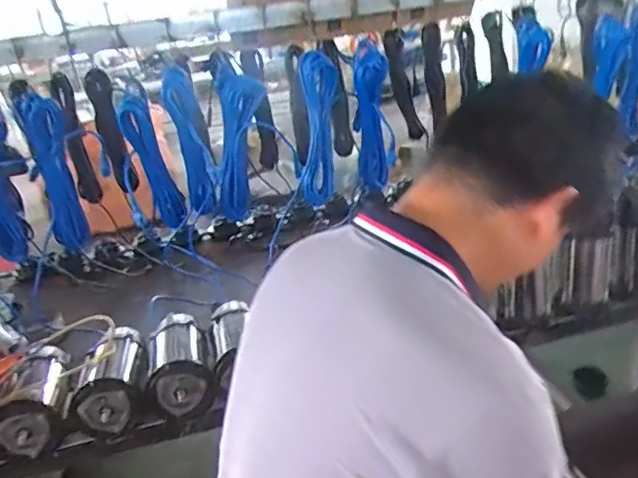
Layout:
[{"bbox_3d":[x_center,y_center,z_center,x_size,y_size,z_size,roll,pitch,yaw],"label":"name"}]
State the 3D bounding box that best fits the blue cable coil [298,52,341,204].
[{"bbox_3d":[0.005,-0.265,1.450,0.094,0.428,0.058,-16,44,-18],"label":"blue cable coil"}]

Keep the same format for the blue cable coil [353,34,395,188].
[{"bbox_3d":[0.137,-0.307,1.456,0.092,0.374,0.158,-5,22,6],"label":"blue cable coil"}]

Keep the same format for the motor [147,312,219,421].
[{"bbox_3d":[-0.310,0.274,1.268,0.125,0.114,0.258,-14,23,-14],"label":"motor"}]

